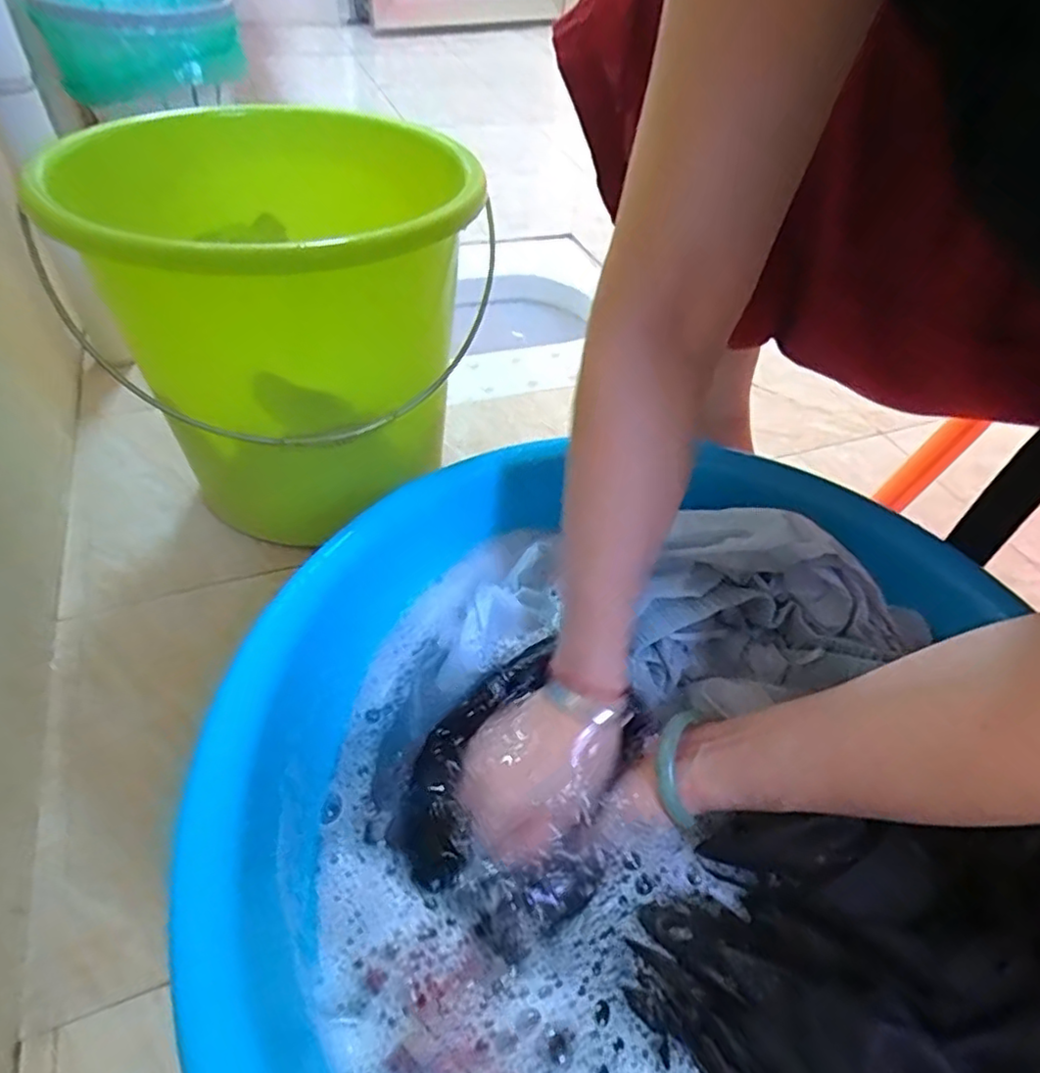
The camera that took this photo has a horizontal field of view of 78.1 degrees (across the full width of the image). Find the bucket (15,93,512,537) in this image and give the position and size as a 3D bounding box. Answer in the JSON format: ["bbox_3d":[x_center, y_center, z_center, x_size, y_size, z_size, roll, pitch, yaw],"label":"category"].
[{"bbox_3d":[-0.206,-0.177,0.588,0.299,0.307,0.329,-15,51,-18],"label":"bucket"}]

